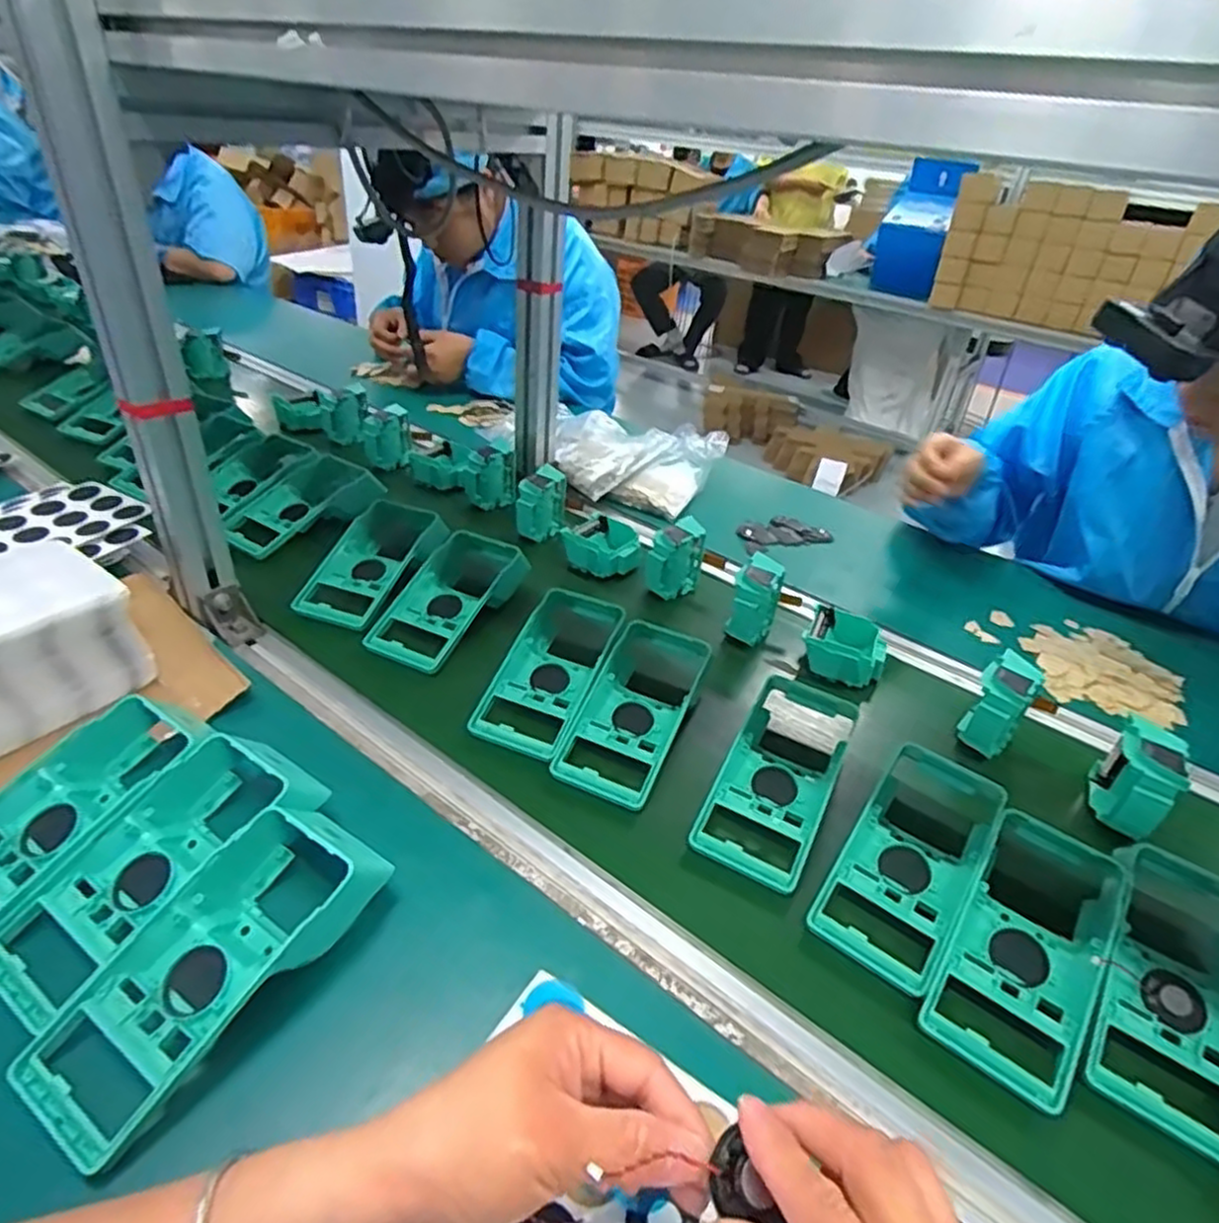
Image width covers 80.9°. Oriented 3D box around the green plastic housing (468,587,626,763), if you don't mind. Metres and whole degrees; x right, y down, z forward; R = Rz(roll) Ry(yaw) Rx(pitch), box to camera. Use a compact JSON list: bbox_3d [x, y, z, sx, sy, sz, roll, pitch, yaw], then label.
[{"bbox_3d":[-0.045,0.046,0.651,0.087,0.053,0.205,18,37,14],"label":"green plastic housing"}]

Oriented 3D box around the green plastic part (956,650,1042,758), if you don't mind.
[{"bbox_3d":[0.342,0.082,0.630,0.044,0.075,0.067,30,42,28],"label":"green plastic part"}]

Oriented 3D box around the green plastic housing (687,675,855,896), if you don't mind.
[{"bbox_3d":[0.139,0.119,0.567,0.079,0.034,0.202,22,38,19],"label":"green plastic housing"}]

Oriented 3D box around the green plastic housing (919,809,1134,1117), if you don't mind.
[{"bbox_3d":[0.272,0.205,0.462,0.091,0.041,0.191,28,40,26],"label":"green plastic housing"}]

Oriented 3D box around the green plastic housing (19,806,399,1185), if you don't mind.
[{"bbox_3d":[-0.219,0.187,0.394,0.081,0.052,0.182,25,39,23],"label":"green plastic housing"}]

